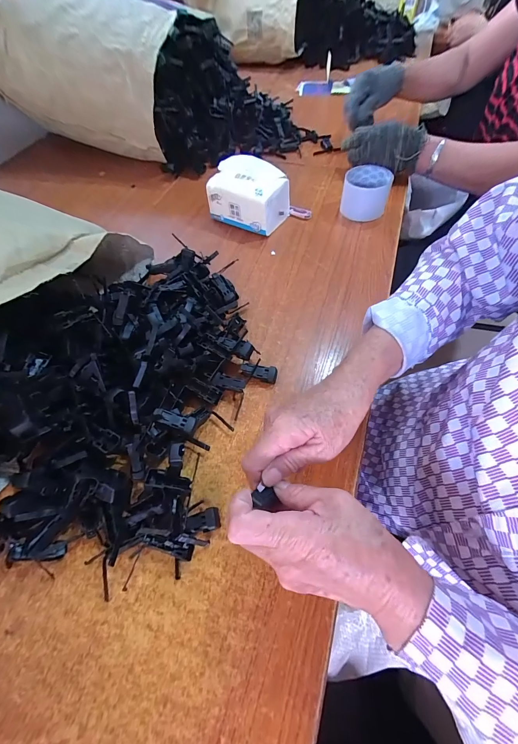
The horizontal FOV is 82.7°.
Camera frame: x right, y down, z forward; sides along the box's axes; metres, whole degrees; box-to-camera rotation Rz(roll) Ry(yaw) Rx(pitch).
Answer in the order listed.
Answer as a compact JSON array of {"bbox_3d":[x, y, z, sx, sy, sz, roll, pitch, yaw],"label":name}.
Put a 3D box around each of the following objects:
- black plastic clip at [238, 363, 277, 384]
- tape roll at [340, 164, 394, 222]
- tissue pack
[{"bbox_3d":[0.000,0.001,0.392,0.047,0.021,0.019,12,60,10],"label":"black plastic clip"},{"bbox_3d":[0.205,-0.343,0.571,0.086,0.061,0.084,7,59,7],"label":"tape roll"},{"bbox_3d":[-0.015,-0.338,0.563,0.134,0.092,0.103,27,63,18],"label":"tissue pack"}]

